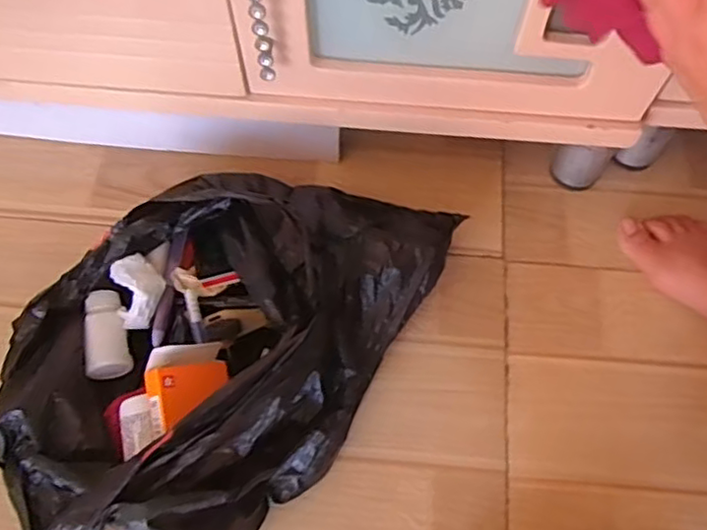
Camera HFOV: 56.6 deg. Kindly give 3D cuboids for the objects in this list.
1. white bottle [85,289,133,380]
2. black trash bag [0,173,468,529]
[{"bbox_3d":[-0.201,0.056,0.542,0.032,0.031,0.070,-8,63,-7],"label":"white bottle"},{"bbox_3d":[-0.108,0.054,0.518,0.240,0.100,0.357,33,66,14],"label":"black trash bag"}]

